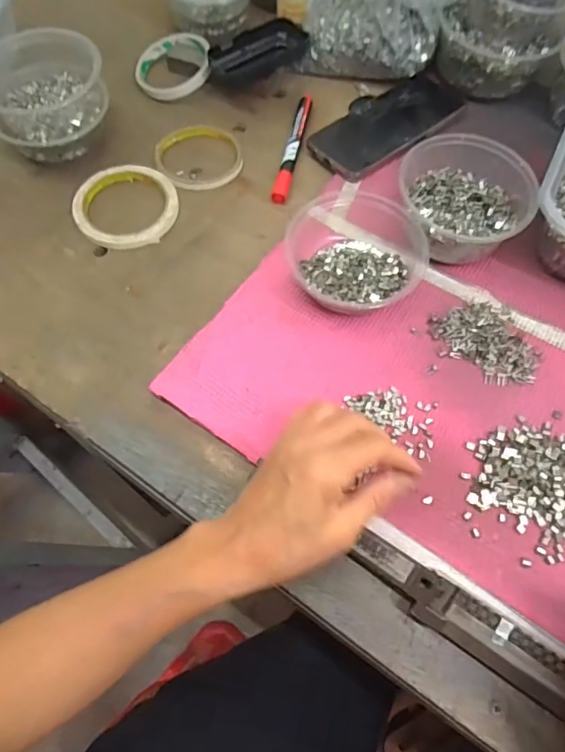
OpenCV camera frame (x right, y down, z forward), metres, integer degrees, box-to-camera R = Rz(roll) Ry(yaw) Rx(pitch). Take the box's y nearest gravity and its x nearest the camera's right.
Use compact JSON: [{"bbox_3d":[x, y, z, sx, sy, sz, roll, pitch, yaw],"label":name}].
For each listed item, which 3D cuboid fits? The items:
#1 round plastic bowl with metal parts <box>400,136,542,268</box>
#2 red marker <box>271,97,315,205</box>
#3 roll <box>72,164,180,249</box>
[{"bbox_3d":[0.158,-0.153,0.460,0.103,0.053,0.108,1,64,-1],"label":"round plastic bowl with metal parts"},{"bbox_3d":[0.011,-0.237,0.533,0.016,0.010,0.145,12,65,4],"label":"red marker"},{"bbox_3d":[-0.150,-0.166,0.504,0.096,0.014,0.100,1,64,-1],"label":"roll"}]

